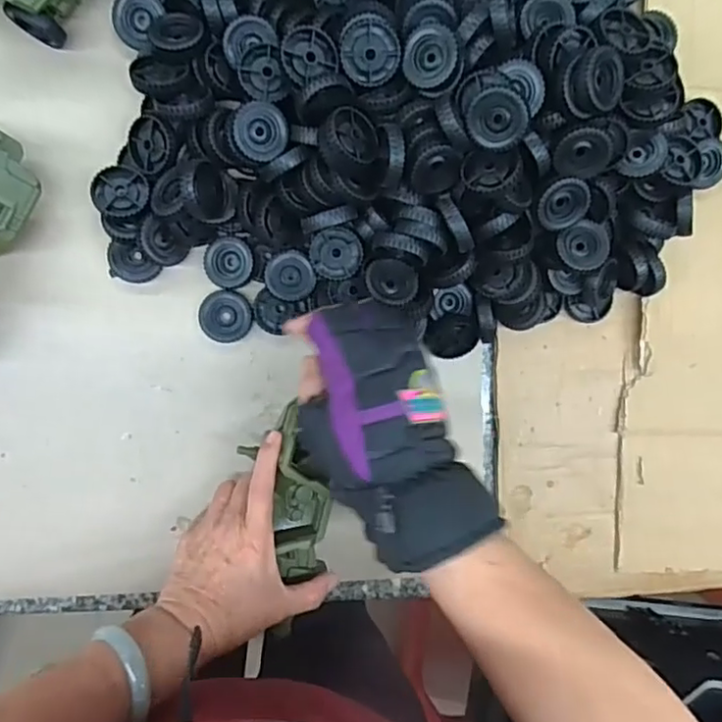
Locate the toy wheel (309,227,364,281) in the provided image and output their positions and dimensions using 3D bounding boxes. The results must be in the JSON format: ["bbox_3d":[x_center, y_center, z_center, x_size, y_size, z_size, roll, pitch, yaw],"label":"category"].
[{"bbox_3d":[-0.020,-0.090,0.509,0.043,0.011,0.041,-2,93,-7],"label":"toy wheel"}]

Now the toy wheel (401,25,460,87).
[{"bbox_3d":[0.051,-0.223,0.448,0.041,0.011,0.041,9,116,19],"label":"toy wheel"}]

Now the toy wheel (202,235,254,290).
[{"bbox_3d":[-0.111,-0.082,0.511,0.039,0.014,0.041,0,93,-7],"label":"toy wheel"}]

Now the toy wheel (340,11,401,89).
[{"bbox_3d":[0.007,-0.230,0.452,0.043,0.012,0.046,0,93,-7],"label":"toy wheel"}]

